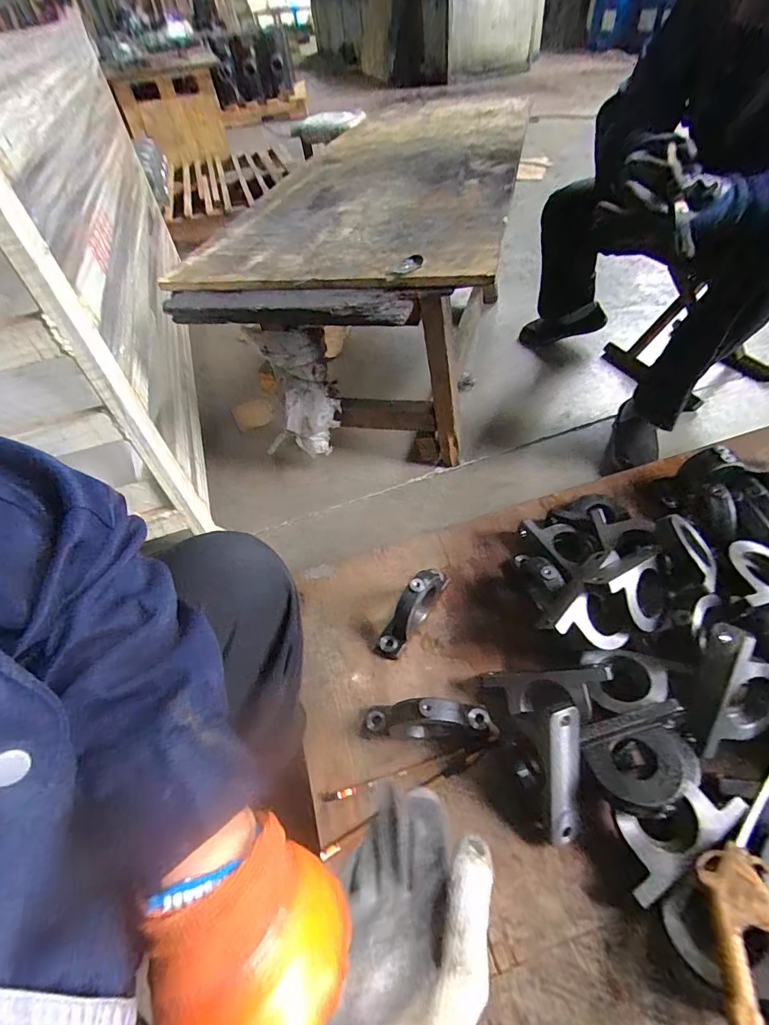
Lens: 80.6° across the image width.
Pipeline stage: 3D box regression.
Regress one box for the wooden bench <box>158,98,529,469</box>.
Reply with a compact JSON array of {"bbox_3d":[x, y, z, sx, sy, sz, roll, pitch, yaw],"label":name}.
[{"bbox_3d":[0.003,-0.484,1.010,0.482,0.470,0.882,8,51,12],"label":"wooden bench"}]

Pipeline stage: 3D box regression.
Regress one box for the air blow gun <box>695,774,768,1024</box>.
[{"bbox_3d":[0.363,0.325,0.426,0.099,0.024,0.399,7,41,37],"label":"air blow gun"}]

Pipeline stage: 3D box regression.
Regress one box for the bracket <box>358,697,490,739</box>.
[{"bbox_3d":[0.050,0.245,0.548,0.161,0.091,0.040,-4,50,2],"label":"bracket"}]

